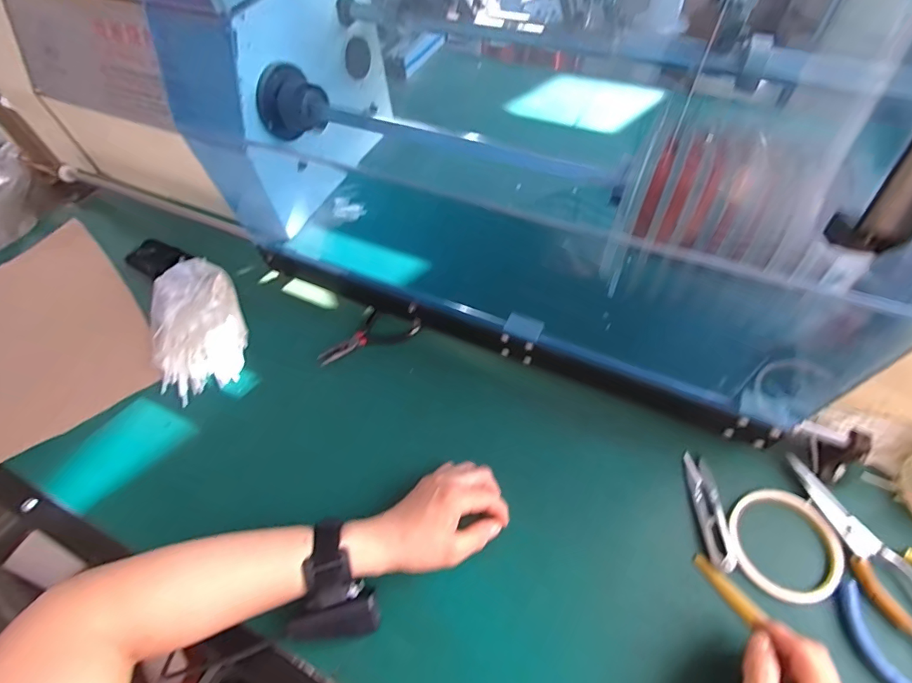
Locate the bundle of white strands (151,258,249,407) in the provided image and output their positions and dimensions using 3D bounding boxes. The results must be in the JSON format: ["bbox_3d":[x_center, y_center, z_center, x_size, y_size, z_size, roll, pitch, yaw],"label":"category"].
[{"bbox_3d":[-0.323,-0.021,0.560,0.110,0.048,0.176,-22,58,-11],"label":"bundle of white strands"}]

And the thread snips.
[{"bbox_3d":[0.233,0.154,0.422,0.024,0.005,0.102,-2,57,2],"label":"thread snips"}]

